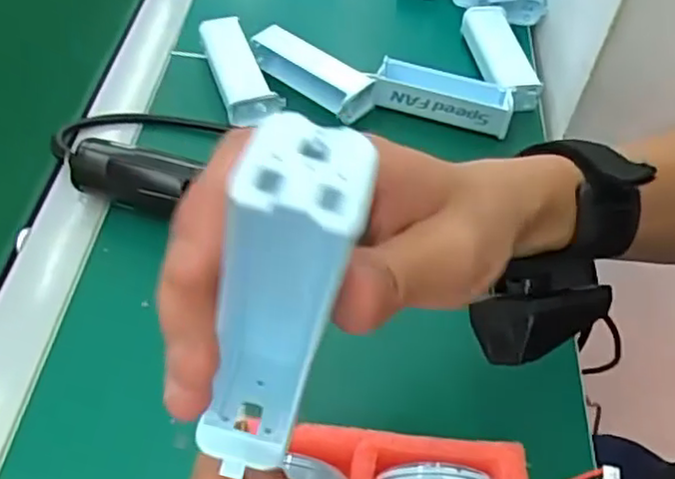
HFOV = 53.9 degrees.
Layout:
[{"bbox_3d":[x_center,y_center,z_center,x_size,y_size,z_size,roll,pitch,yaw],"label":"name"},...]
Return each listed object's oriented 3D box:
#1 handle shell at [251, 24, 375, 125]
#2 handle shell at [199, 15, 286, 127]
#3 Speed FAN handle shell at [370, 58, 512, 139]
[{"bbox_3d":[-0.020,-0.129,0.506,0.100,0.031,0.030,37,58,23],"label":"handle shell"},{"bbox_3d":[-0.077,-0.128,0.498,0.039,0.025,0.098,-17,54,-17],"label":"handle shell"},{"bbox_3d":[0.078,-0.107,0.487,0.100,0.026,0.026,17,52,10],"label":"Speed FAN handle shell"}]

